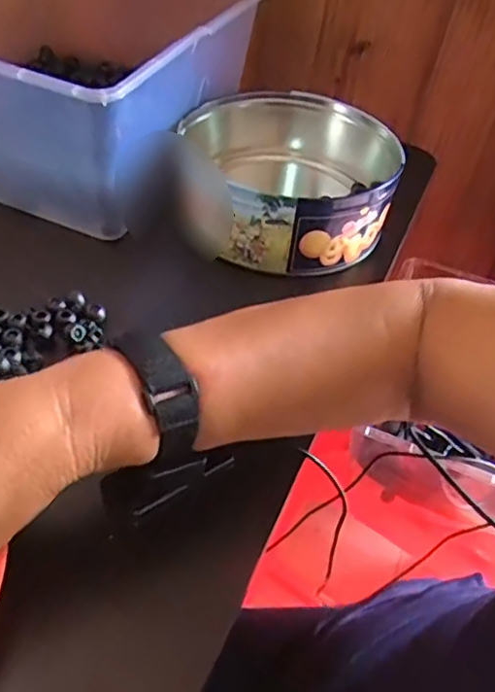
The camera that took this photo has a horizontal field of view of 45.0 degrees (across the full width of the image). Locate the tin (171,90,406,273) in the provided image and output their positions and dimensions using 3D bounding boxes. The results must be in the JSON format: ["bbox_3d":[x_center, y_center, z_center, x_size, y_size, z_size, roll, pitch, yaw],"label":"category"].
[{"bbox_3d":[0.038,-0.155,0.542,0.184,0.082,0.190,4,47,-4],"label":"tin"}]

